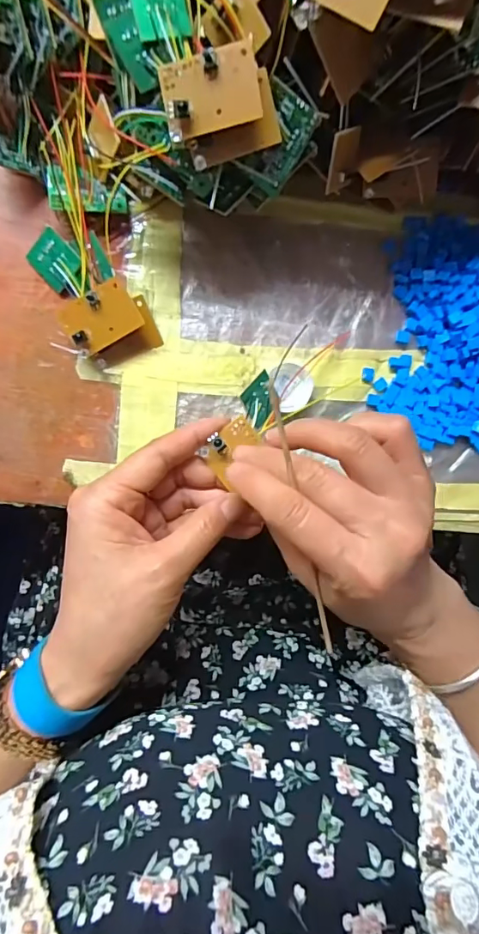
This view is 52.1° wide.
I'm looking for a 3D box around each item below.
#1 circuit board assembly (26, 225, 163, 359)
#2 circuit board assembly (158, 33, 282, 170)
[{"bbox_3d":[-0.087,-0.105,0.292,0.061,0.022,0.073,-14,94,-6],"label":"circuit board assembly"},{"bbox_3d":[-0.010,-0.170,0.230,0.048,0.020,0.043,-19,103,11],"label":"circuit board assembly"}]

